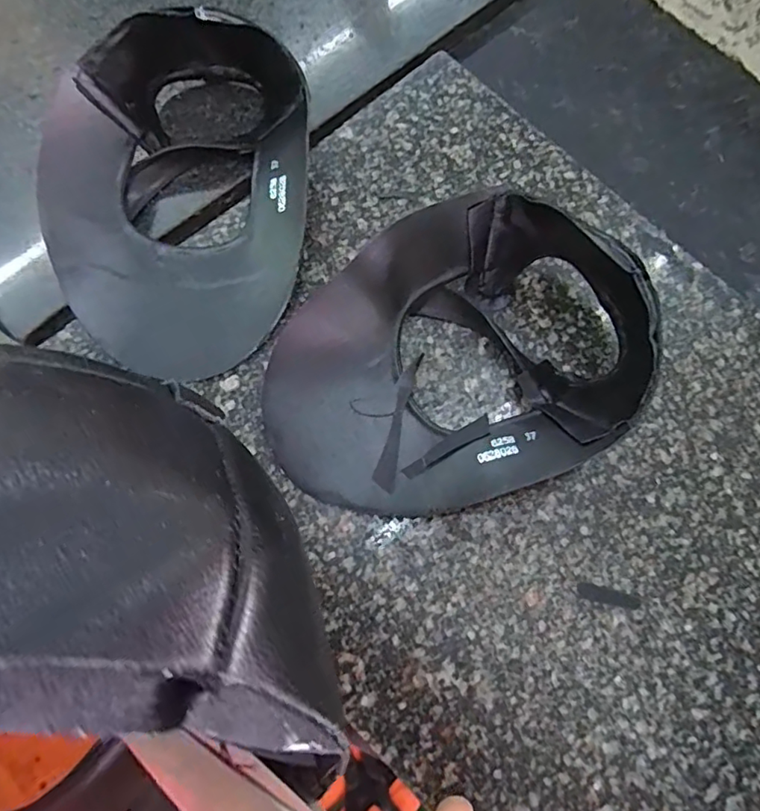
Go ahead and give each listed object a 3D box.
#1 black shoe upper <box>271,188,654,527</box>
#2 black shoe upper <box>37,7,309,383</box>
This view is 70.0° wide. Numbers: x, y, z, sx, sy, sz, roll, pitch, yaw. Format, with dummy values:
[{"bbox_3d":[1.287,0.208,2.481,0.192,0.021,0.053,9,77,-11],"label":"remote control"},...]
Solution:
[{"bbox_3d":[0.047,-0.025,0.302,0.223,0.065,0.156,-31,77,-10],"label":"black shoe upper"},{"bbox_3d":[-0.122,-0.140,0.338,0.152,0.062,0.211,5,73,-1],"label":"black shoe upper"}]

